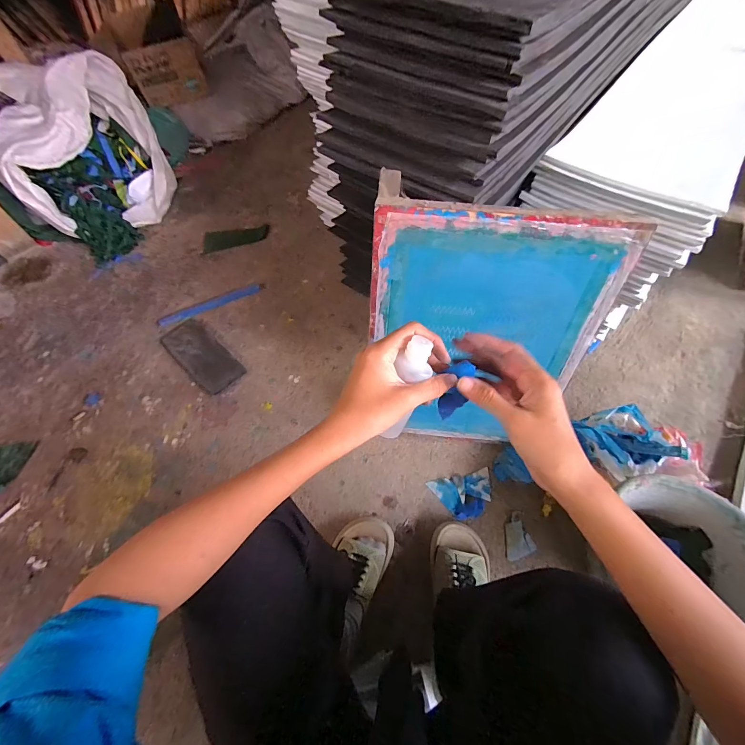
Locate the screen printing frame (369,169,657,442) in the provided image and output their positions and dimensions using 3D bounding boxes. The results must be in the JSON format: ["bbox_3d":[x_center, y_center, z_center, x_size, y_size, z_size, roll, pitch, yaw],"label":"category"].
[{"bbox_3d":[0.170,-0.047,0.578,0.361,0.460,0.039,7,38,2],"label":"screen printing frame"}]

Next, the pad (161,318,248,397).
[{"bbox_3d":[-0.438,-0.050,0.843,0.251,0.023,0.104,40,68,21],"label":"pad"}]

